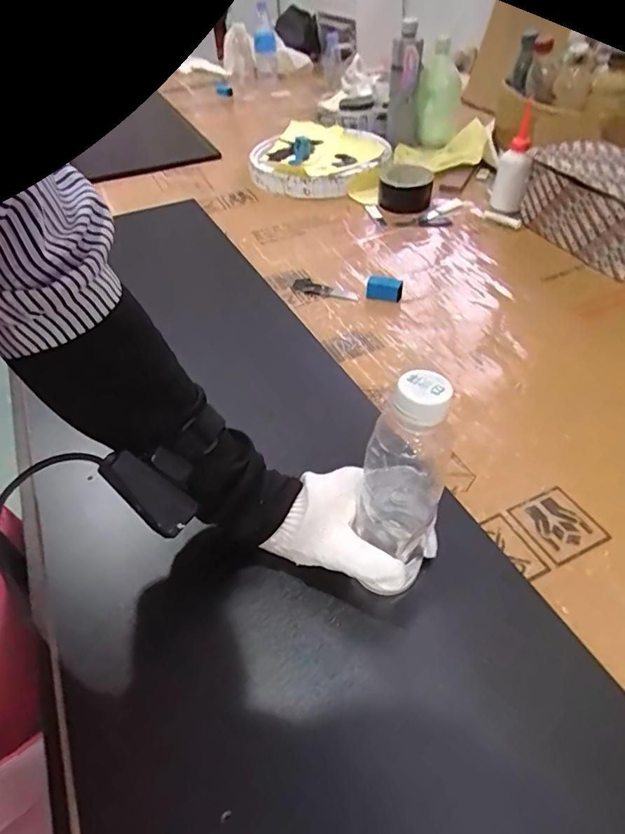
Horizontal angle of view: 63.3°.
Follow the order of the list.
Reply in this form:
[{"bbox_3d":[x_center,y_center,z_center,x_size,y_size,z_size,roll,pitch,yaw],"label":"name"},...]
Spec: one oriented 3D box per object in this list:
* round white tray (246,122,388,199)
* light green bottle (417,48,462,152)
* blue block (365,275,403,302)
[{"bbox_3d":[0.012,-0.510,0.998,0.252,0.049,0.248,-2,46,2],"label":"round white tray"},{"bbox_3d":[0.244,-0.609,0.975,0.079,0.151,0.080,5,46,8],"label":"light green bottle"},{"bbox_3d":[0.099,-0.177,0.703,0.048,0.032,0.019,12,48,14],"label":"blue block"}]

